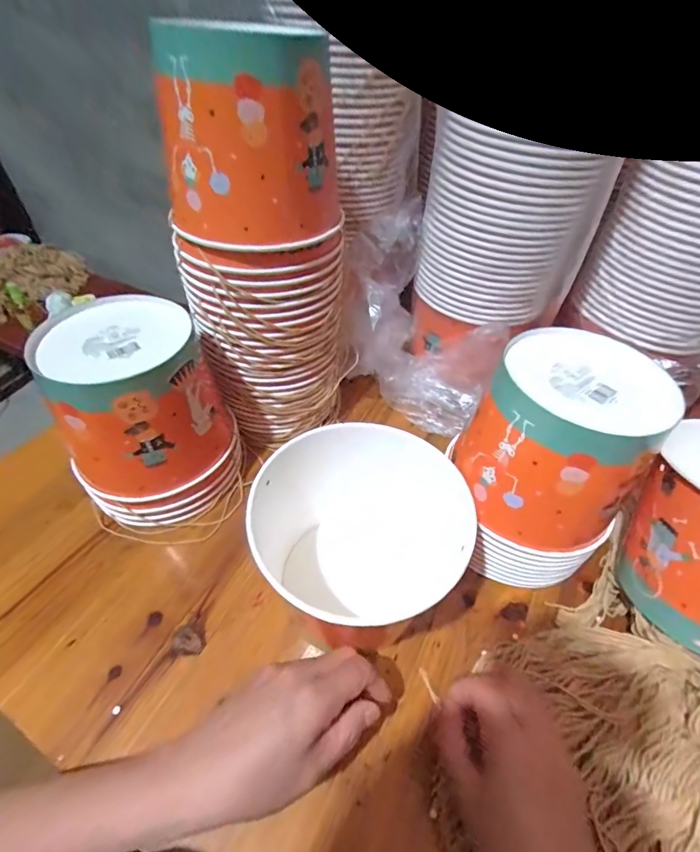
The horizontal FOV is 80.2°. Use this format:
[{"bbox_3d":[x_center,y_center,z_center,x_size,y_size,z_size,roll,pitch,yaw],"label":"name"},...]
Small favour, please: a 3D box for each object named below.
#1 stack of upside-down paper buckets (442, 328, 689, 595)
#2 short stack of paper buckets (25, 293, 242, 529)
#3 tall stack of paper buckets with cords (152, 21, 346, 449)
[{"bbox_3d":[0.170,0.035,0.384,0.133,0.199,0.153,11,47,5],"label":"stack of upside-down paper buckets"},{"bbox_3d":[-0.198,-0.004,0.414,0.149,0.176,0.131,-19,51,-21],"label":"short stack of paper buckets"},{"bbox_3d":[-0.081,-0.149,0.417,0.128,0.354,0.131,26,50,19],"label":"tall stack of paper buckets with cords"}]

